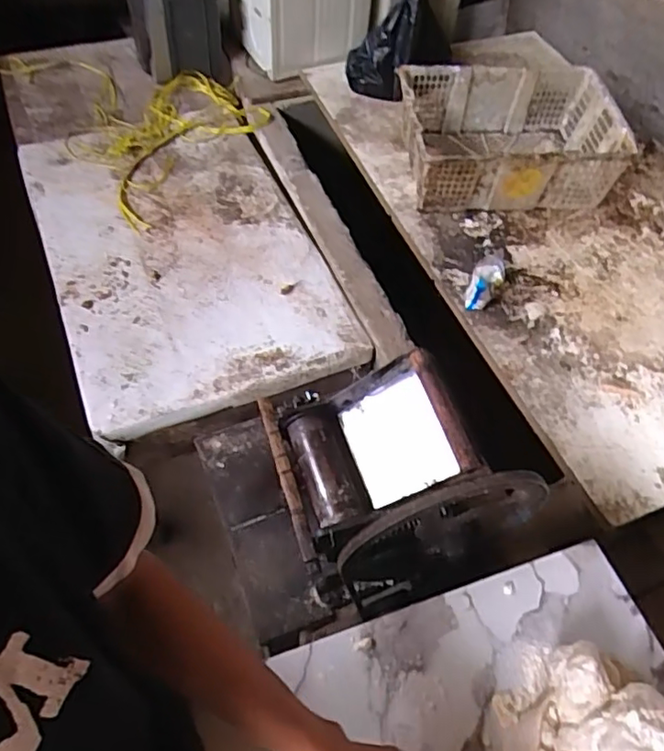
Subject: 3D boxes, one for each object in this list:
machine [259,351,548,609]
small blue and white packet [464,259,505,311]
[{"bbox_3d":[0.075,0.147,0.795,0.277,0.333,0.245,-14,51,-11],"label":"machine"},{"bbox_3d":[0.299,-0.179,1.177,0.055,0.051,0.121,20,53,16],"label":"small blue and white packet"}]

